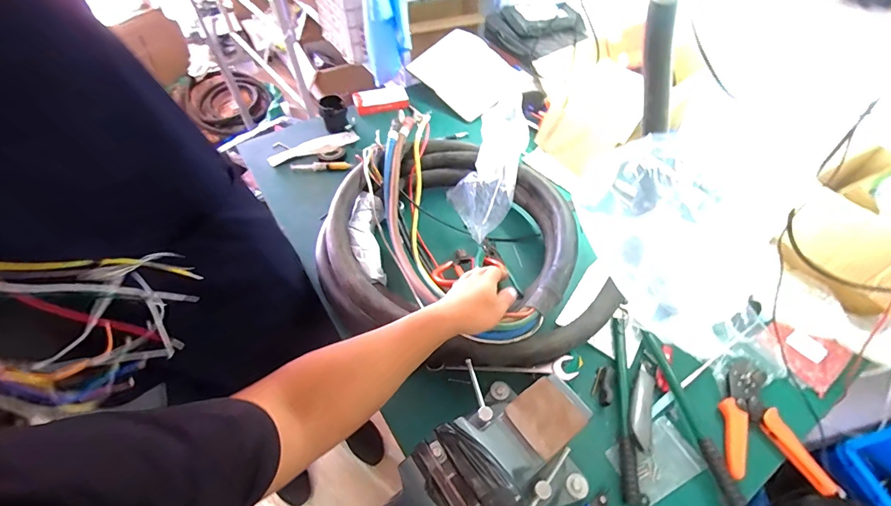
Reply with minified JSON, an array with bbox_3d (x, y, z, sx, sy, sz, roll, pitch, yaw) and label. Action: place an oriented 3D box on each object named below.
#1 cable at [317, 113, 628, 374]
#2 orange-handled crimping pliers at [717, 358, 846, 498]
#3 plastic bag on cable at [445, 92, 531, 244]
[{"bbox_3d":[0.043,-0.038,0.770,0.556,0.101,0.486,22,55,18],"label":"cable"},{"bbox_3d":[0.472,0.248,0.591,0.123,0.022,0.177,7,52,7],"label":"orange-handled crimping pliers"},{"bbox_3d":[0.088,-0.177,0.835,0.140,0.112,0.283,18,75,15],"label":"plastic bag on cable"}]

